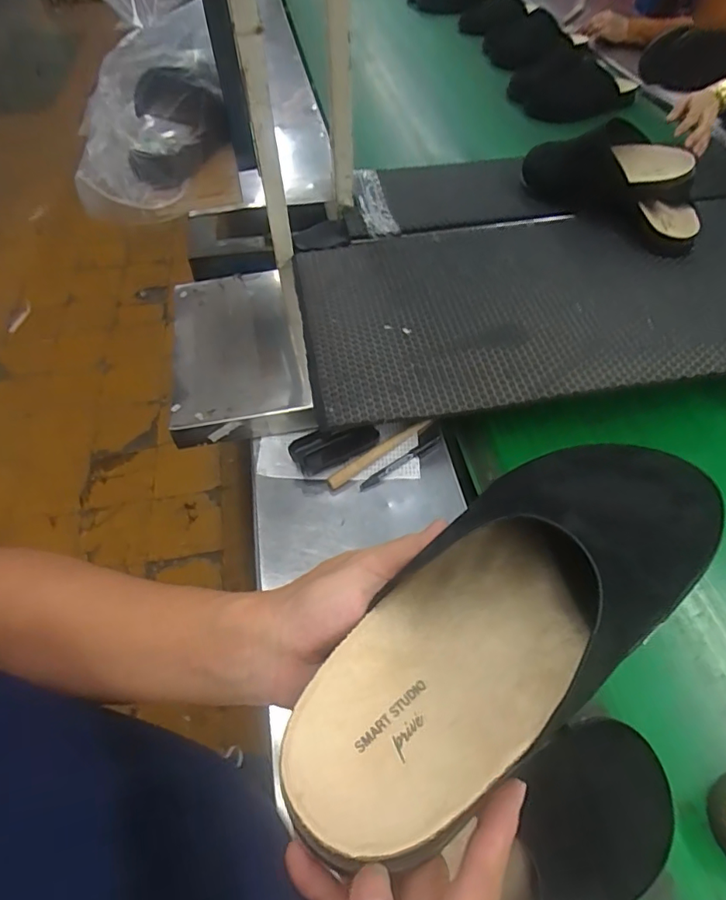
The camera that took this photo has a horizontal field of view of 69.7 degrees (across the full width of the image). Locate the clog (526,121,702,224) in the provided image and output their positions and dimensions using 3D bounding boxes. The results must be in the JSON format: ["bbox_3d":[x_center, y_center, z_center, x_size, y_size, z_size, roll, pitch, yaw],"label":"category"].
[{"bbox_3d":[0.391,-0.468,0.870,0.117,0.114,0.277,-36,47,-23],"label":"clog"}]

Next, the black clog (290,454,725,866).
[{"bbox_3d":[0.075,0.070,0.243,0.255,0.074,0.098,-35,63,-24],"label":"black clog"}]

